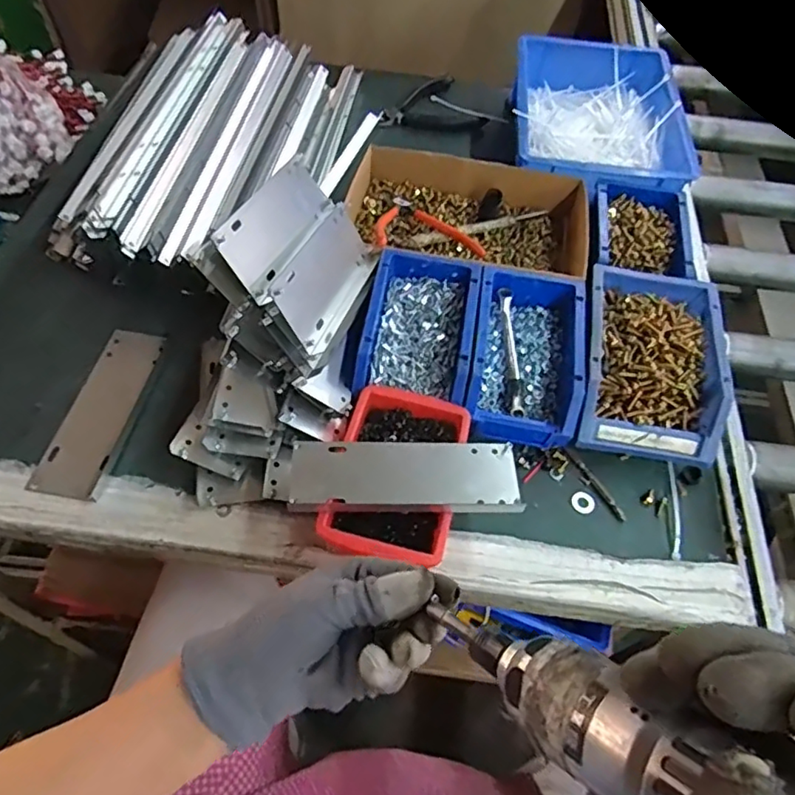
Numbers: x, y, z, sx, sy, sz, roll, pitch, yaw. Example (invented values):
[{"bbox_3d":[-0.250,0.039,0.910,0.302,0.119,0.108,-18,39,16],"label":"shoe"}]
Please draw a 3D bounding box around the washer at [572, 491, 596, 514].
[{"bbox_3d":[0.168,0.095,0.530,0.019,0.004,0.022,-43,67,-14],"label":"washer"}]

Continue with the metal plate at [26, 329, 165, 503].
[{"bbox_3d":[-0.273,0.009,0.544,0.061,0.014,0.176,9,59,2],"label":"metal plate"}]

